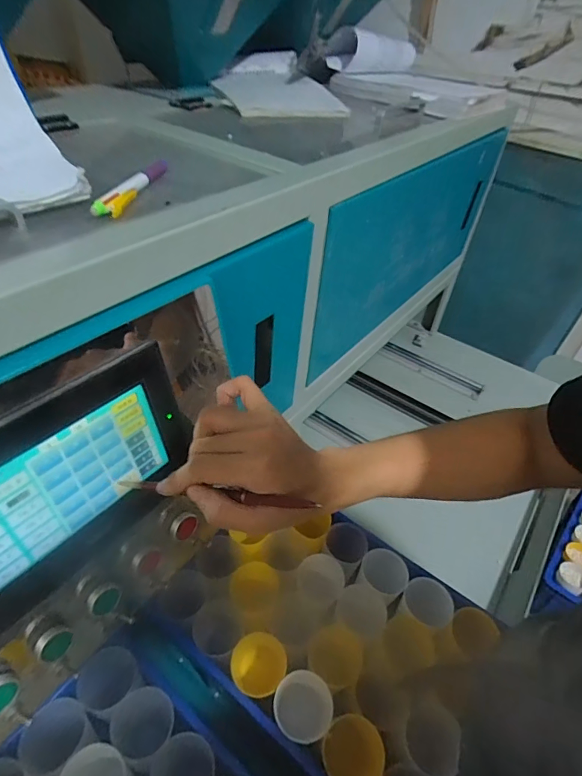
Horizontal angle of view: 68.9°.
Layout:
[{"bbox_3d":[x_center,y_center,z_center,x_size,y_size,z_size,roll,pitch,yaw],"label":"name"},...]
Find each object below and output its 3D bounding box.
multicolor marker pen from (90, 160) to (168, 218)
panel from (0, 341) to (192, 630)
[{"bbox_3d":[-0.143,-0.190,0.395,0.020,0.010,0.135,9,43,4],"label":"multicolor marker pen"},{"bbox_3d":[-0.175,0.067,0.323,0.038,0.143,0.195,19,43,35],"label":"panel"}]

